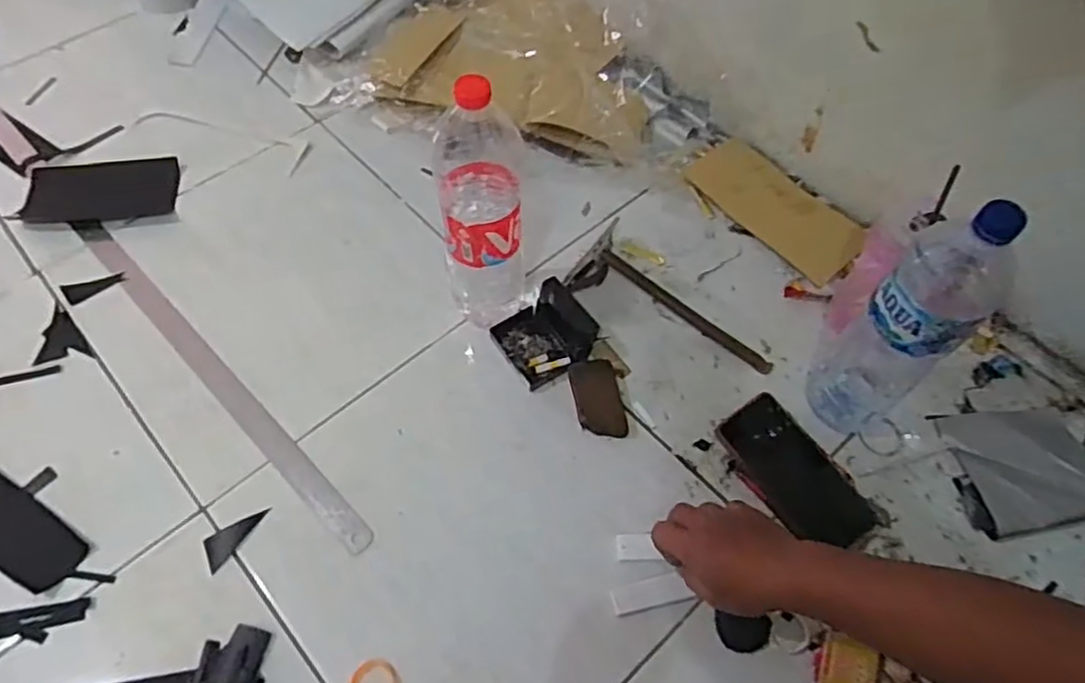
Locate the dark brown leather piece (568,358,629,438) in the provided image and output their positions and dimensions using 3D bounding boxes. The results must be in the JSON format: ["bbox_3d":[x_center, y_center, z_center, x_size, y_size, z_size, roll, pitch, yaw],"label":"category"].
[{"bbox_3d":[0.063,0.063,0.786,0.053,0.006,0.094,-8,61,-8],"label":"dark brown leather piece"}]

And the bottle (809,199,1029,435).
[{"bbox_3d":[0.347,-0.026,0.663,0.104,0.320,0.095,-38,68,-22],"label":"bottle"}]

